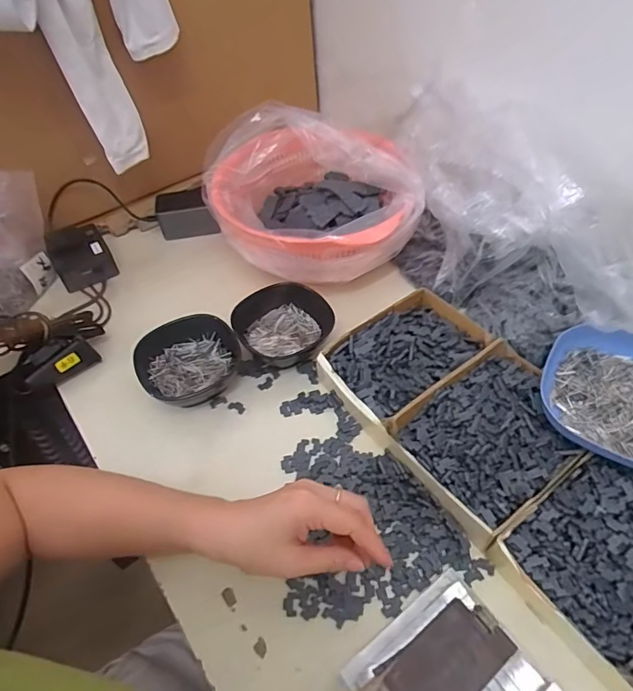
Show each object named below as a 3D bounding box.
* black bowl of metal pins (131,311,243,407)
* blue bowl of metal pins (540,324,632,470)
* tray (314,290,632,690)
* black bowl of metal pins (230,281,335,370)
[{"bbox_3d":[-0.137,0.025,0.526,0.107,0.049,0.106,-1,50,2],"label":"black bowl of metal pins"},{"bbox_3d":[0.287,0.044,0.433,0.142,0.027,0.140,-1,50,2],"label":"blue bowl of metal pins"},{"bbox_3d":[0.206,0.122,0.407,0.174,0.055,0.481,-31,55,-21],"label":"tray"},{"bbox_3d":[-0.032,-0.017,0.548,0.113,0.048,0.106,-1,50,2],"label":"black bowl of metal pins"}]

